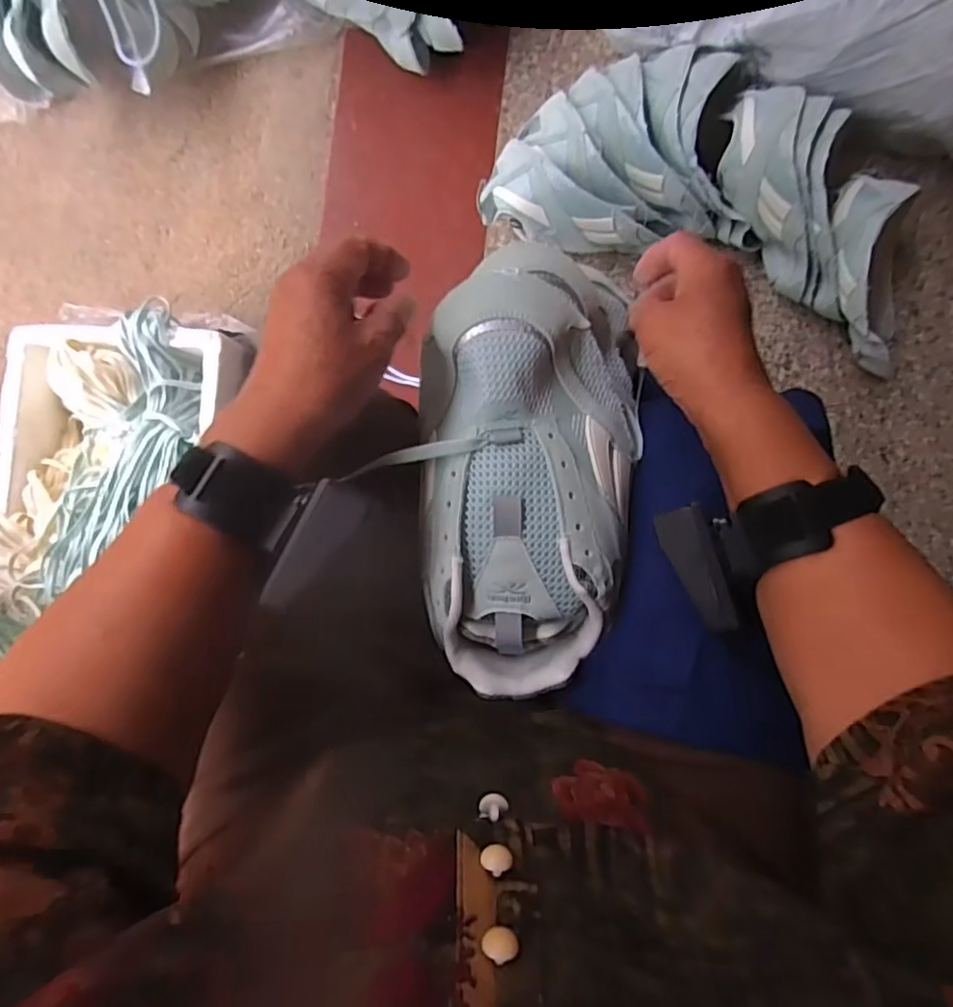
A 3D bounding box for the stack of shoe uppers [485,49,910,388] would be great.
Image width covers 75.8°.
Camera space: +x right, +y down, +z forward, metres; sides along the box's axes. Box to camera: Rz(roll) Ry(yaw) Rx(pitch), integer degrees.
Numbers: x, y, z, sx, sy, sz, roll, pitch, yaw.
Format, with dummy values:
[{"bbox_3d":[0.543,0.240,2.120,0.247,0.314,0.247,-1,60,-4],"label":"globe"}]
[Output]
[{"bbox_3d":[0.301,-0.367,0.747,0.546,0.154,0.253,18,88,0],"label":"stack of shoe uppers"}]

